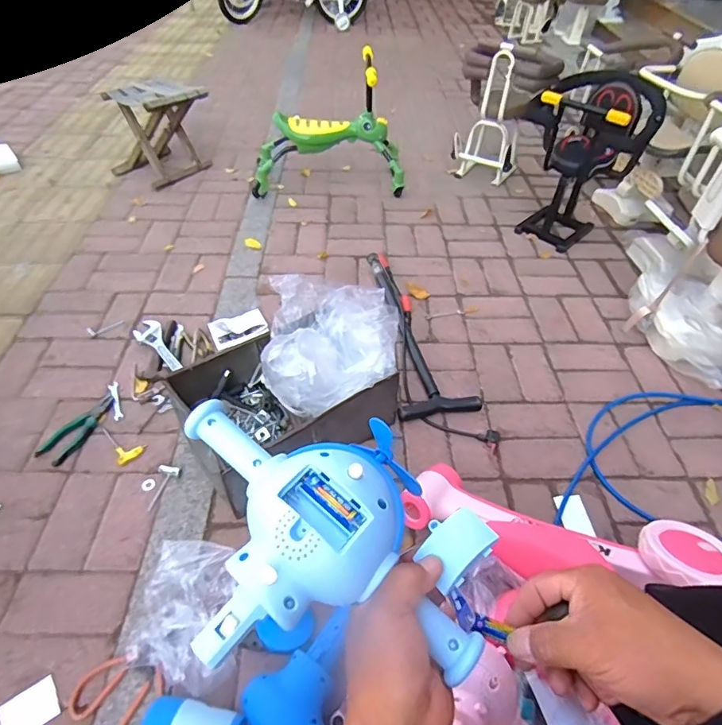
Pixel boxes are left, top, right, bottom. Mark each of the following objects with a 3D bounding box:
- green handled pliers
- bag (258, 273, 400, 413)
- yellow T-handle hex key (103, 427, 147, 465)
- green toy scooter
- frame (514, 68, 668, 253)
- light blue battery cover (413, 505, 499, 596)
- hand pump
[{"bbox_3d":[-0.621,0.141,1.051,0.066,0.012,0.181,18,49,12],"label":"green handled pliers"},{"bbox_3d":[-0.059,-0.047,0.993,0.262,0.123,0.303,3,48,-1],"label":"bag"},{"bbox_3d":[-0.517,0.168,1.038,0.061,0.013,0.109,-35,60,-28],"label":"yellow T-handle hex key"},{"bbox_3d":[-0.122,-0.837,1.703,0.554,0.411,0.297,-5,48,-8],"label":"green toy scooter"},{"bbox_3d":[0.690,-0.643,1.541,0.342,0.480,0.344,26,51,19],"label":"frame"},{"bbox_3d":[0.072,0.140,0.369,0.056,0.009,0.043,-39,58,-12],"label":"light blue battery cover"},{"bbox_3d":[0.140,-0.110,1.298,0.196,0.037,0.611,-5,48,-8],"label":"hand pump"}]

